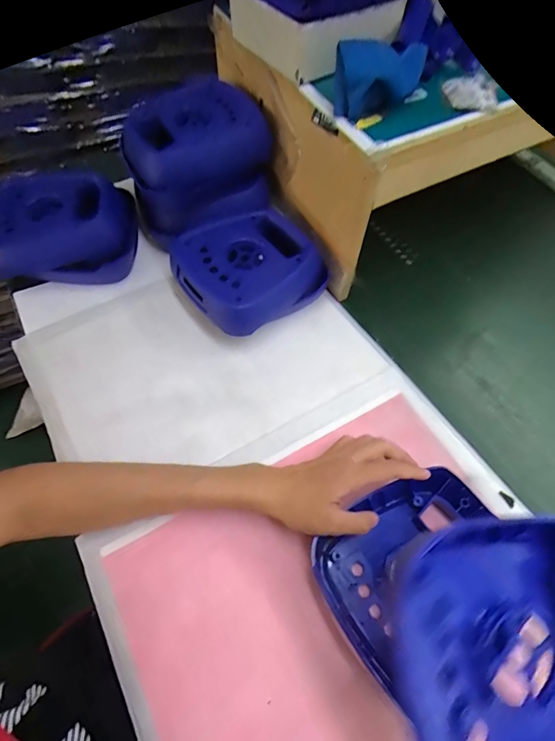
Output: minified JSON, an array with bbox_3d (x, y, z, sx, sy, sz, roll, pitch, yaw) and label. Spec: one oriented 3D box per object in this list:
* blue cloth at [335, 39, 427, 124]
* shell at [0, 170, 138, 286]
[{"bbox_3d":[0.097,-0.293,0.380,0.090,0.060,0.043,14,62,6],"label":"blue cloth"},{"bbox_3d":[-0.284,-0.198,0.535,0.162,0.126,0.163,-18,63,-12],"label":"shell"}]

